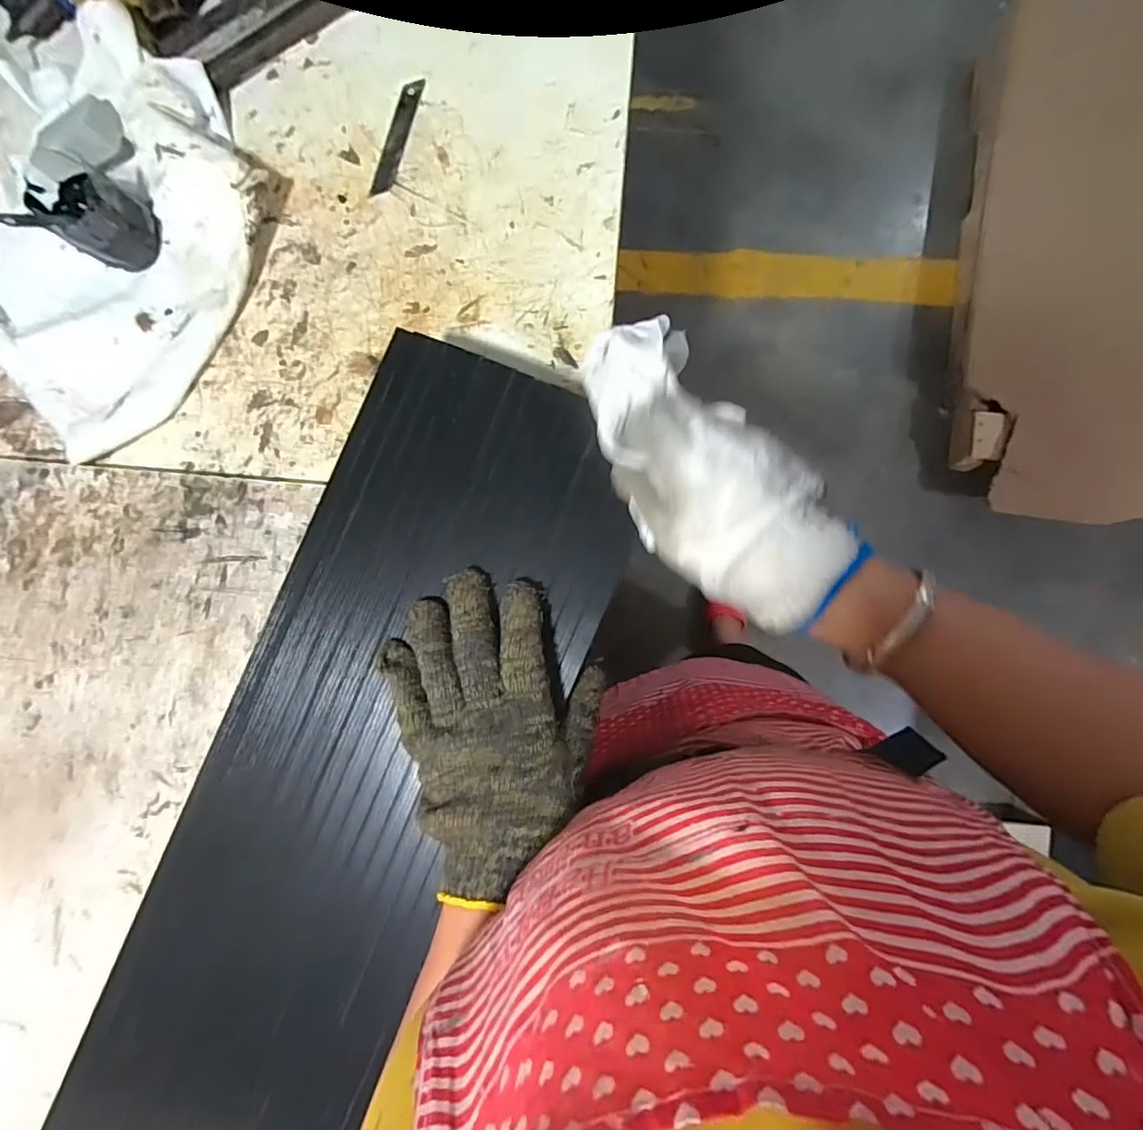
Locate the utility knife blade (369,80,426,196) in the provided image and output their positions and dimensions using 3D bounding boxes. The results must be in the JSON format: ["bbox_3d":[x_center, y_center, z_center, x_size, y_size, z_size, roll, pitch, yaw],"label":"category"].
[{"bbox_3d":[-0.138,-0.339,0.441,0.019,0.004,0.095,16,87,5],"label":"utility knife blade"}]

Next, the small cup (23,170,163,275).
[{"bbox_3d":[-0.360,-0.266,0.425,0.051,0.060,0.056,0,85,4],"label":"small cup"}]

